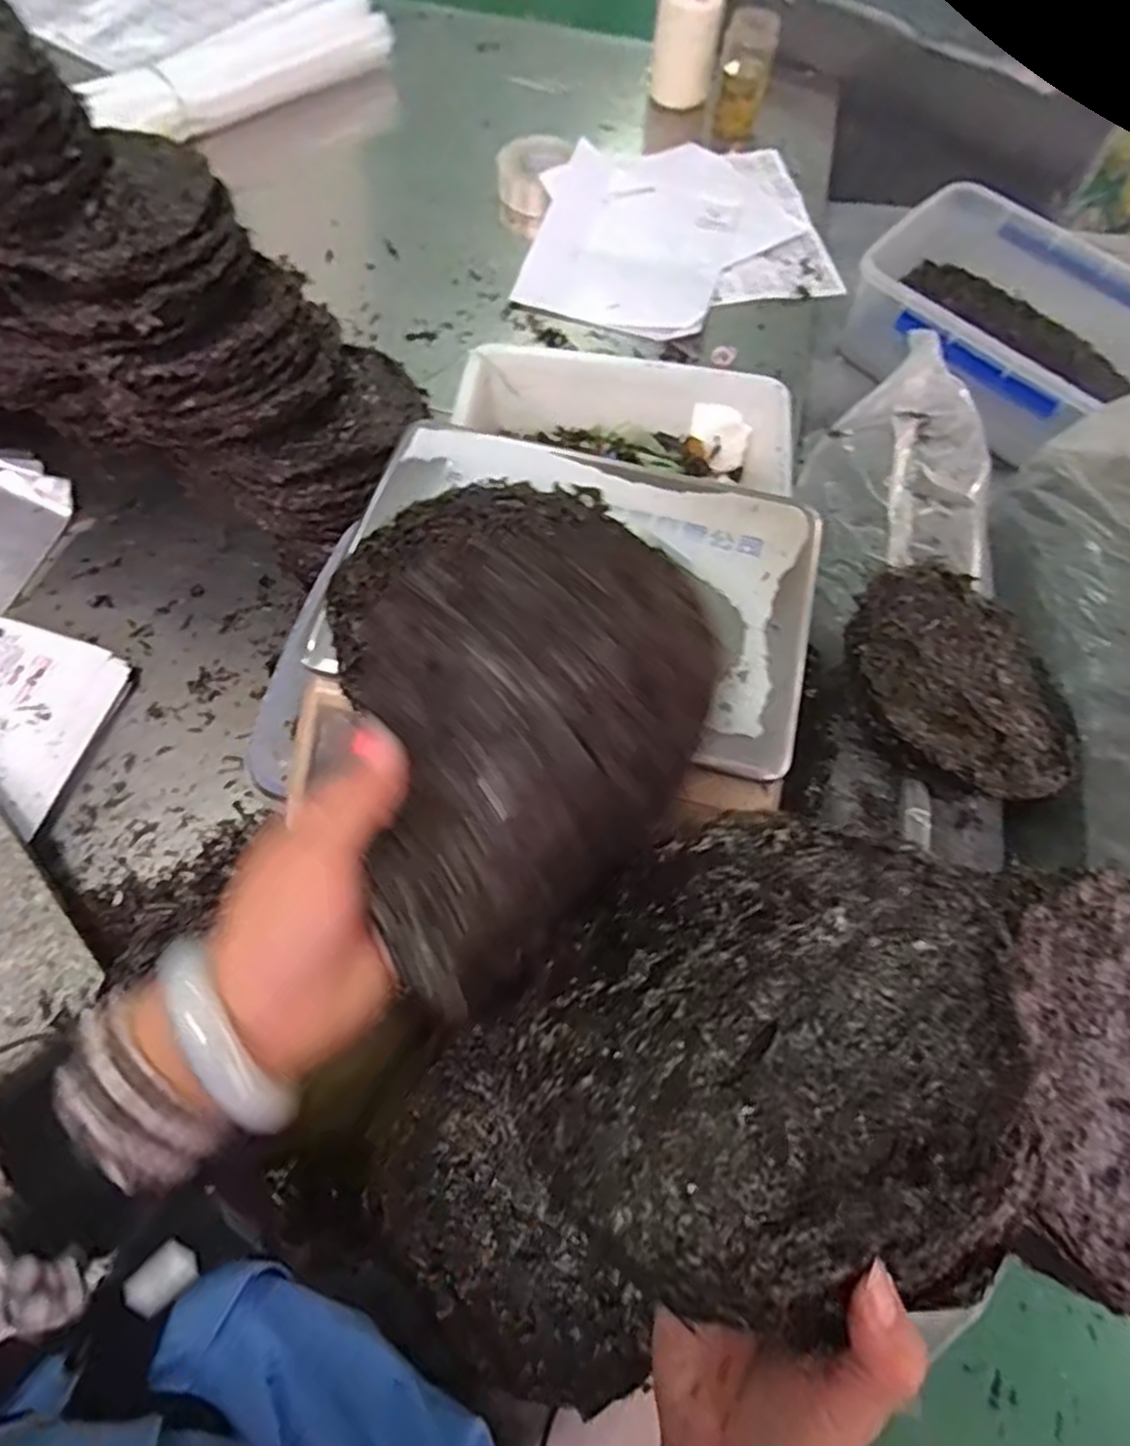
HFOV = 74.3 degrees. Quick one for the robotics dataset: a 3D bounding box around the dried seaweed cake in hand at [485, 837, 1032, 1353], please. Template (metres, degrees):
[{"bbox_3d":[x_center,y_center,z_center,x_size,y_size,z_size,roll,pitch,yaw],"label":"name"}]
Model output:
[{"bbox_3d":[0.086,0.130,0.314,0.188,0.028,0.197,24,57,41],"label":"dried seaweed cake in hand"}]

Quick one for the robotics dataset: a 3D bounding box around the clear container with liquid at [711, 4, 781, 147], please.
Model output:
[{"bbox_3d":[0.290,-1.045,1.208,0.080,0.146,0.064,15,66,4],"label":"clear container with liquid"}]

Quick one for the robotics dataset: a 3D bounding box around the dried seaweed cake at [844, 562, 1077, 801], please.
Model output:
[{"bbox_3d":[0.320,-0.033,0.601,0.192,0.048,0.186,1,66,-2],"label":"dried seaweed cake"}]

